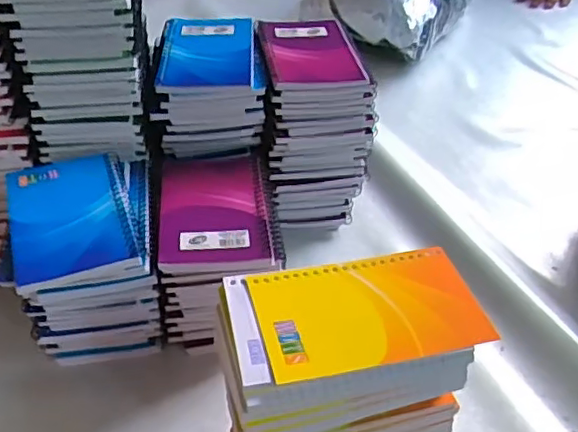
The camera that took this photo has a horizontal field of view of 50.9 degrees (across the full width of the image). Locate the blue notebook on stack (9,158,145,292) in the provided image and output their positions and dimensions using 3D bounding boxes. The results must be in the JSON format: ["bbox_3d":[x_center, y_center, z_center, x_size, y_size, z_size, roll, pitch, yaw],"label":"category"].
[{"bbox_3d":[-0.160,-0.001,0.448,0.085,0.012,0.127,-12,41,-17],"label":"blue notebook on stack"}]

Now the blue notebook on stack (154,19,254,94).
[{"bbox_3d":[-0.074,-0.147,0.547,0.080,0.008,0.129,-1,41,-3],"label":"blue notebook on stack"}]

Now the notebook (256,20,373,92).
[{"bbox_3d":[0.018,-0.151,0.563,0.085,0.012,0.126,-5,42,-8],"label":"notebook"}]

